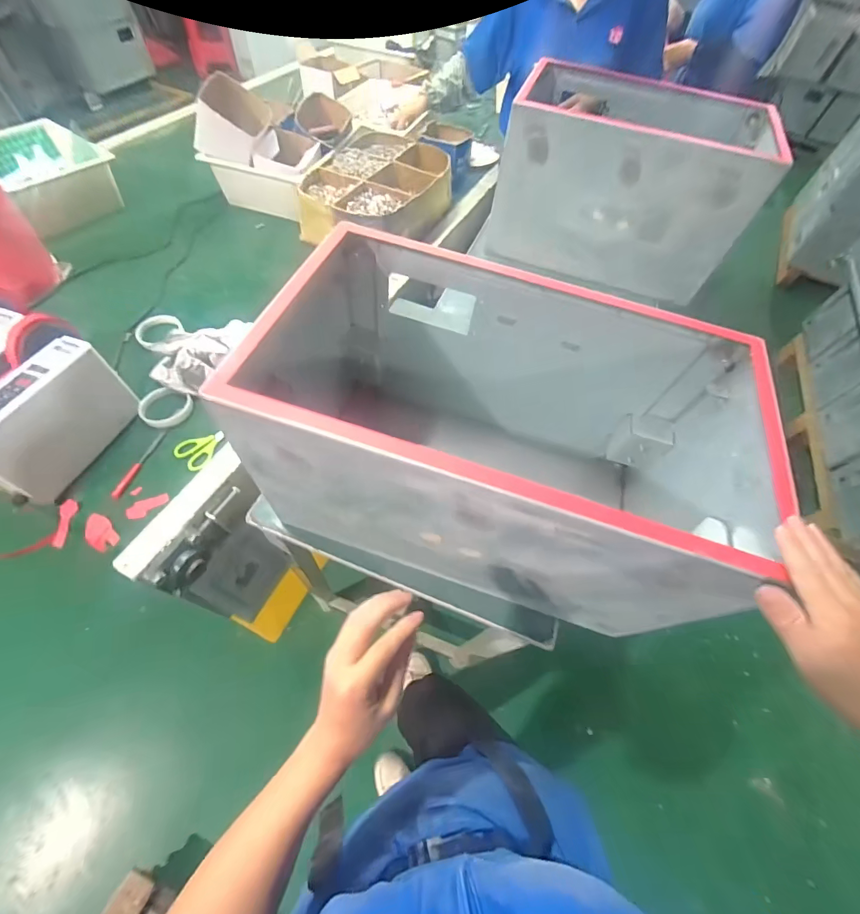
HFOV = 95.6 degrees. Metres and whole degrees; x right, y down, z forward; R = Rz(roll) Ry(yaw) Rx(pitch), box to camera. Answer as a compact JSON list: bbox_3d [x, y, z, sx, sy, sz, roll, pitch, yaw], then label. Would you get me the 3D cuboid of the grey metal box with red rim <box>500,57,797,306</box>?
[{"bbox_3d":[0.461,-0.673,0.949,0.536,0.288,0.395,19,60,7],"label":"grey metal box with red rim"}]

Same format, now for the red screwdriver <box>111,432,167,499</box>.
[{"bbox_3d":[-0.476,0.010,0.640,0.014,0.019,0.133,10,59,1],"label":"red screwdriver"}]

